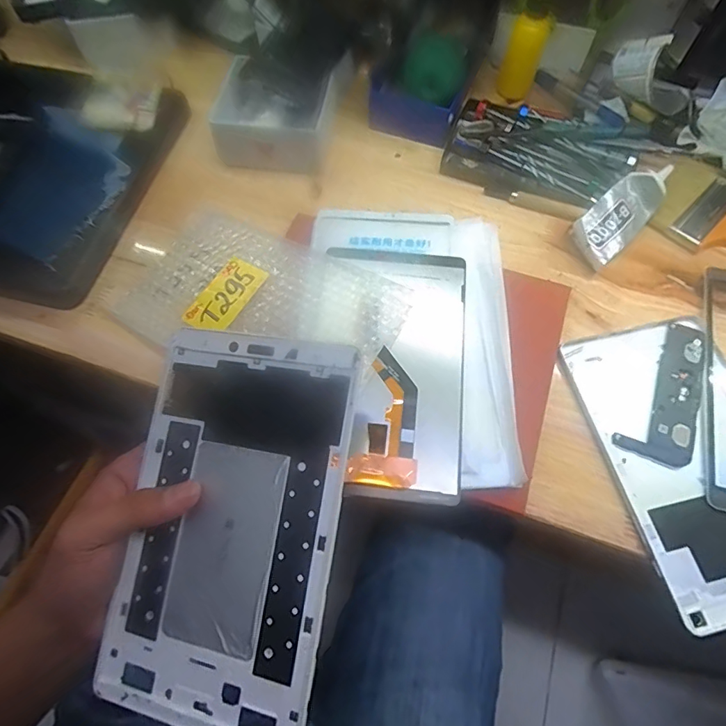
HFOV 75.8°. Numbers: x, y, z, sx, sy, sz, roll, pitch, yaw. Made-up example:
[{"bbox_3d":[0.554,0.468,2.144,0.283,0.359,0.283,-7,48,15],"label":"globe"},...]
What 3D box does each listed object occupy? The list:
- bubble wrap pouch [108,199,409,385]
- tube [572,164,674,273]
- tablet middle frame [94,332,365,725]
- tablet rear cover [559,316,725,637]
[{"bbox_3d":[-0.081,-0.048,0.372,0.214,0.016,0.130,29,70,13],"label":"bubble wrap pouch"},{"bbox_3d":[0.230,-0.136,0.414,0.042,0.023,0.110,43,88,17],"label":"tube"},{"bbox_3d":[-0.072,0.088,0.254,0.115,0.008,0.203,7,82,15],"label":"tablet middle frame"},{"bbox_3d":[0.243,0.067,0.342,0.125,0.005,0.211,-13,66,-5],"label":"tablet rear cover"}]

